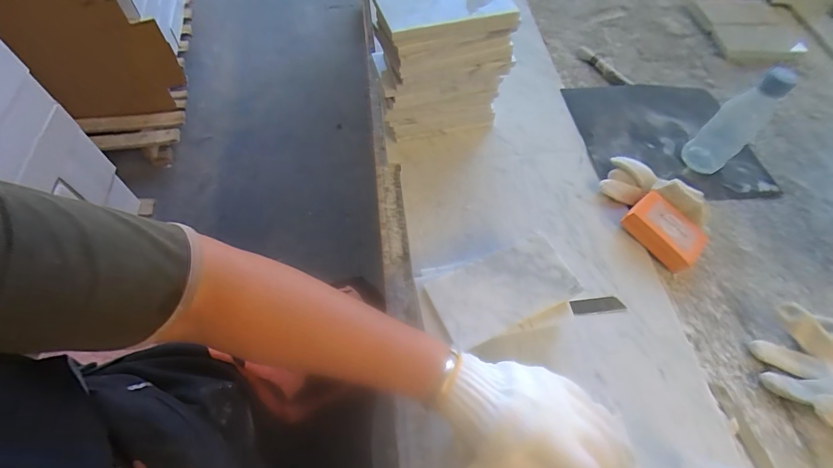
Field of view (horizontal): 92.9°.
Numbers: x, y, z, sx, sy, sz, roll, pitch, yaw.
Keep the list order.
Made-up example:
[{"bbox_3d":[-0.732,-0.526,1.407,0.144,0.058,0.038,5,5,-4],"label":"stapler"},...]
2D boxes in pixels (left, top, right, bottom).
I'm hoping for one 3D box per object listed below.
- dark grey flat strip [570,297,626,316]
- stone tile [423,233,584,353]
[{"bbox_3d":[0.210,0.083,0.460,0.061,0.004,0.017,-6,77,-2],"label":"dark grey flat strip"},{"bbox_3d":[0.089,0.057,0.407,0.144,0.011,0.076,-22,65,-15],"label":"stone tile"}]

